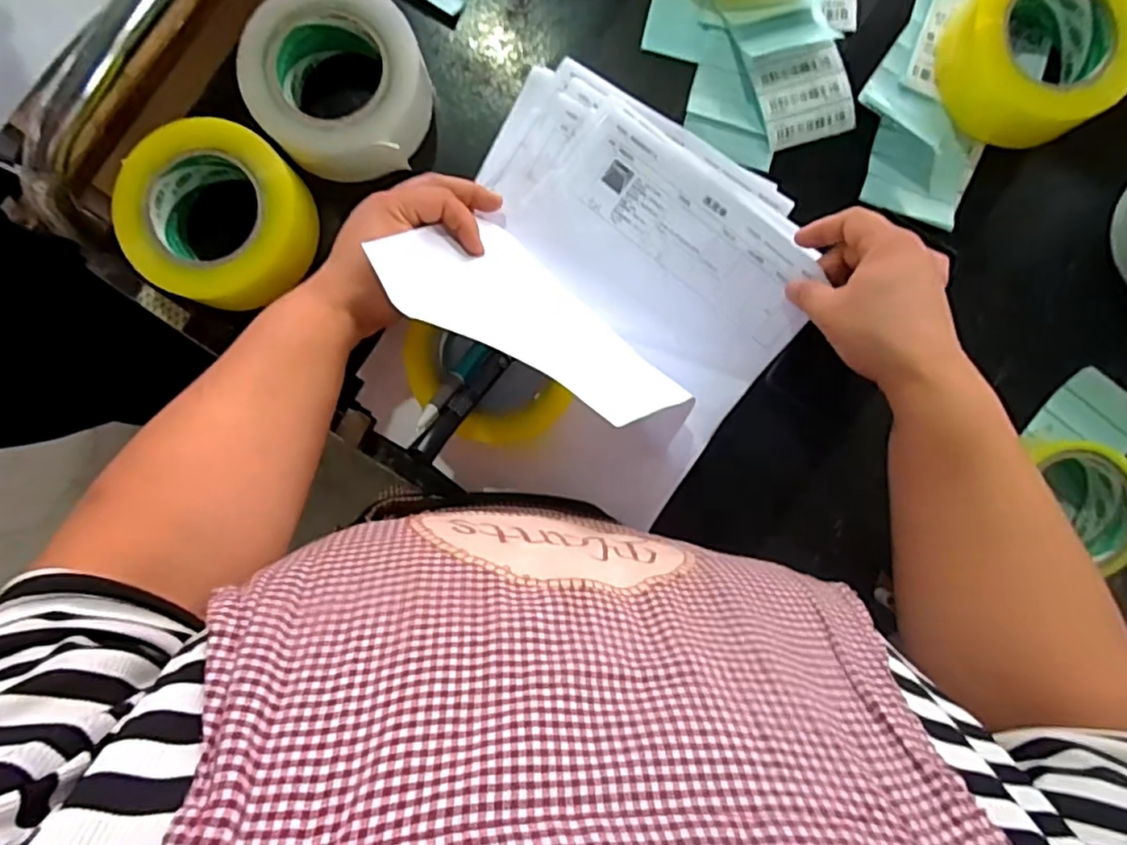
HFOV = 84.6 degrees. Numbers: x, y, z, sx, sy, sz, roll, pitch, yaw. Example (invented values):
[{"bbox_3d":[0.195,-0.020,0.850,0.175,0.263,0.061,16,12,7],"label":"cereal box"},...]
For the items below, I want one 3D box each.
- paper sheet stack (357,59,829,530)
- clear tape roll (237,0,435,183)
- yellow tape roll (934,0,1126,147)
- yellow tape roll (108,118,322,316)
[{"bbox_3d":[0.026,-0.084,0.419,0.258,0.147,0.315,32,88,-3],"label":"paper sheet stack"},{"bbox_3d":[-0.162,-0.246,0.451,0.122,0.045,0.124,0,89,-2],"label":"clear tape roll"},{"bbox_3d":[0.355,-0.278,0.461,0.111,0.053,0.128,-44,90,-2],"label":"yellow tape roll"},{"bbox_3d":[-0.248,-0.144,0.443,0.122,0.049,0.120,0,89,-2],"label":"yellow tape roll"}]

